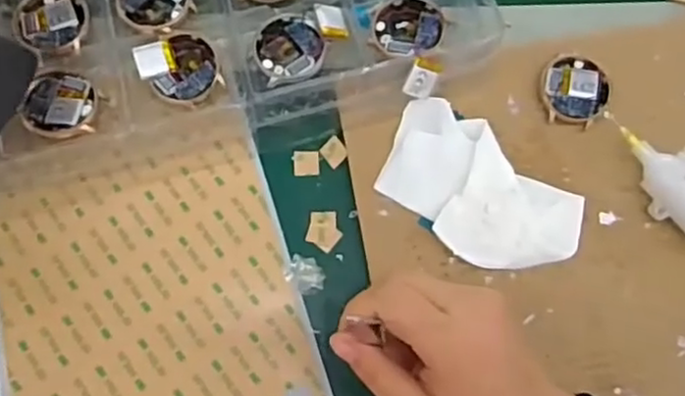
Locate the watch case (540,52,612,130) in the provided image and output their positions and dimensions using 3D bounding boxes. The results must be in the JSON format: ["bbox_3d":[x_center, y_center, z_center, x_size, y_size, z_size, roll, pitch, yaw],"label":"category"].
[{"bbox_3d":[0.145,-0.068,0.428,0.041,0.007,0.046,13,75,2],"label":"watch case"}]

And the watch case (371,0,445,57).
[{"bbox_3d":[0.039,-0.103,0.414,0.042,0.012,0.041,9,75,1],"label":"watch case"}]

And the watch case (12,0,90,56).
[{"bbox_3d":[-0.178,-0.110,0.418,0.051,0.010,0.042,35,77,7],"label":"watch case"}]

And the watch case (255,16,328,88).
[{"bbox_3d":[-0.031,-0.089,0.414,0.041,0.012,0.042,-20,77,-7],"label":"watch case"}]

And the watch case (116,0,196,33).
[{"bbox_3d":[-0.117,-0.123,0.424,0.046,0.007,0.042,43,78,9],"label":"watch case"}]

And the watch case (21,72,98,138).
[{"bbox_3d":[-0.165,-0.054,0.400,0.041,0.005,0.040,1,71,1],"label":"watch case"}]

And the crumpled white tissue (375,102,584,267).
[{"bbox_3d":[0.080,-0.003,0.402,0.122,0.008,0.071,33,77,7],"label":"crumpled white tissue"}]

